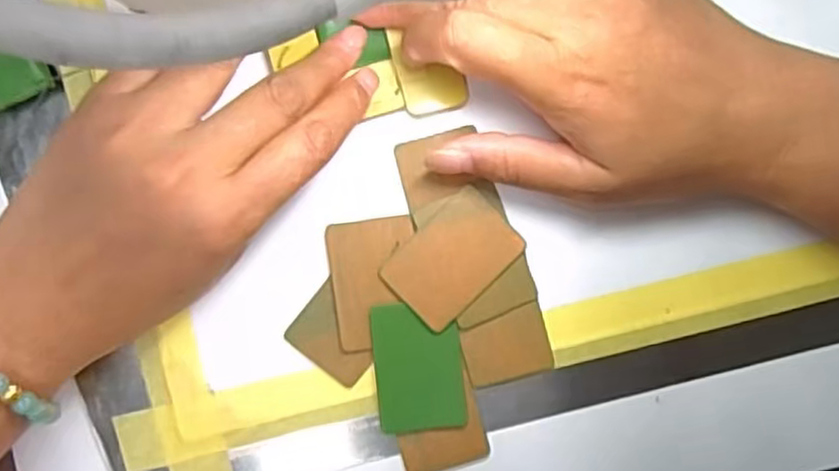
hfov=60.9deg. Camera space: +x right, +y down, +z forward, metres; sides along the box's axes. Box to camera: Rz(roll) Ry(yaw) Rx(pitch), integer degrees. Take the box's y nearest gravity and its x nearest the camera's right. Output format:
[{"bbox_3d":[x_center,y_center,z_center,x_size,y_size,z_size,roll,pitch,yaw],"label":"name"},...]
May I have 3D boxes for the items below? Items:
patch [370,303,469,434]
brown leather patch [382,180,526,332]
[{"bbox_3d":[0.000,0.053,0.286,0.035,0.004,0.051,-5,90,-2],"label":"patch"},{"bbox_3d":[0.013,0.009,0.285,0.051,0.006,0.036,-44,92,-1],"label":"brown leather patch"}]

